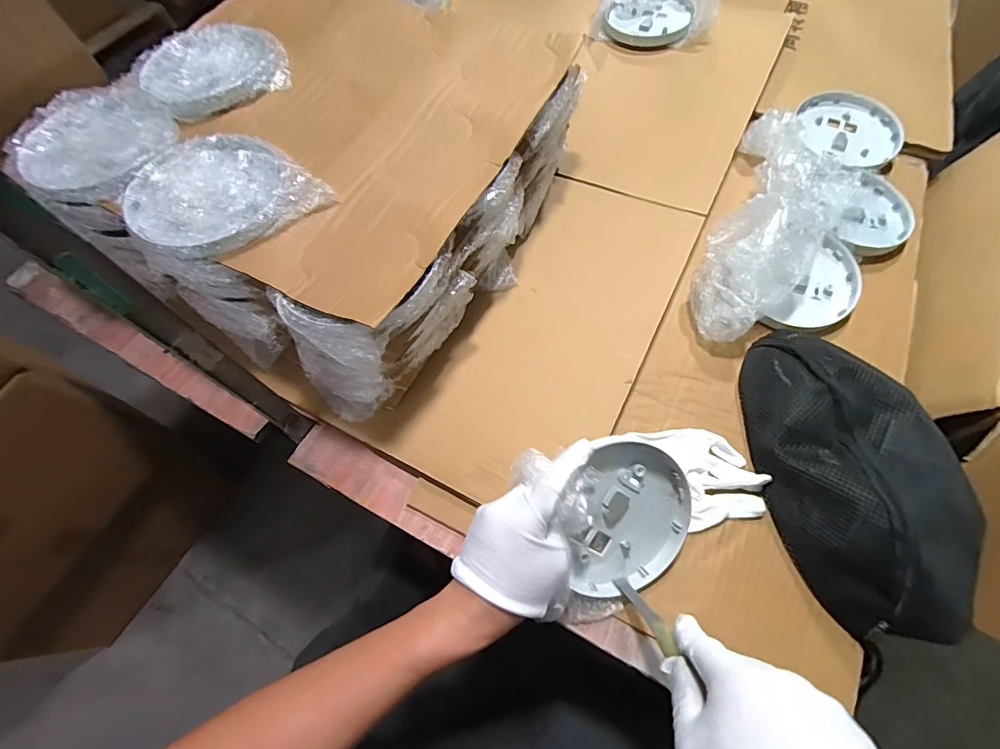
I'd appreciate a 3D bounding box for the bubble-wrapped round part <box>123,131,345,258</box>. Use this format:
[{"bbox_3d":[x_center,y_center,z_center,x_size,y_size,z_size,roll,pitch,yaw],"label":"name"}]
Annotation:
[{"bbox_3d":[-0.252,-0.160,0.394,0.150,0.021,0.131,32,69,16],"label":"bubble-wrapped round part"}]

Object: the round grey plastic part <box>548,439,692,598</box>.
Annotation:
[{"bbox_3d":[0.105,0.117,0.371,0.116,0.134,0.033,-24,21,-17],"label":"round grey plastic part"}]

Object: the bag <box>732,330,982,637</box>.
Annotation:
[{"bbox_3d":[0.319,0.076,0.394,0.146,0.072,0.274,-10,64,-3],"label":"bag"}]

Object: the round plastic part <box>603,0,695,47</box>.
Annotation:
[{"bbox_3d":[0.243,-0.563,0.697,0.133,0.026,0.111,-31,66,-13],"label":"round plastic part"}]

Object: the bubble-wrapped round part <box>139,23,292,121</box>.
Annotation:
[{"bbox_3d":[-0.311,-0.331,0.475,0.133,0.029,0.127,-1,63,2],"label":"bubble-wrapped round part"}]

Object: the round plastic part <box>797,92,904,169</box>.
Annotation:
[{"bbox_3d":[0.485,-0.344,0.613,0.130,0.026,0.130,-1,63,2],"label":"round plastic part"}]

